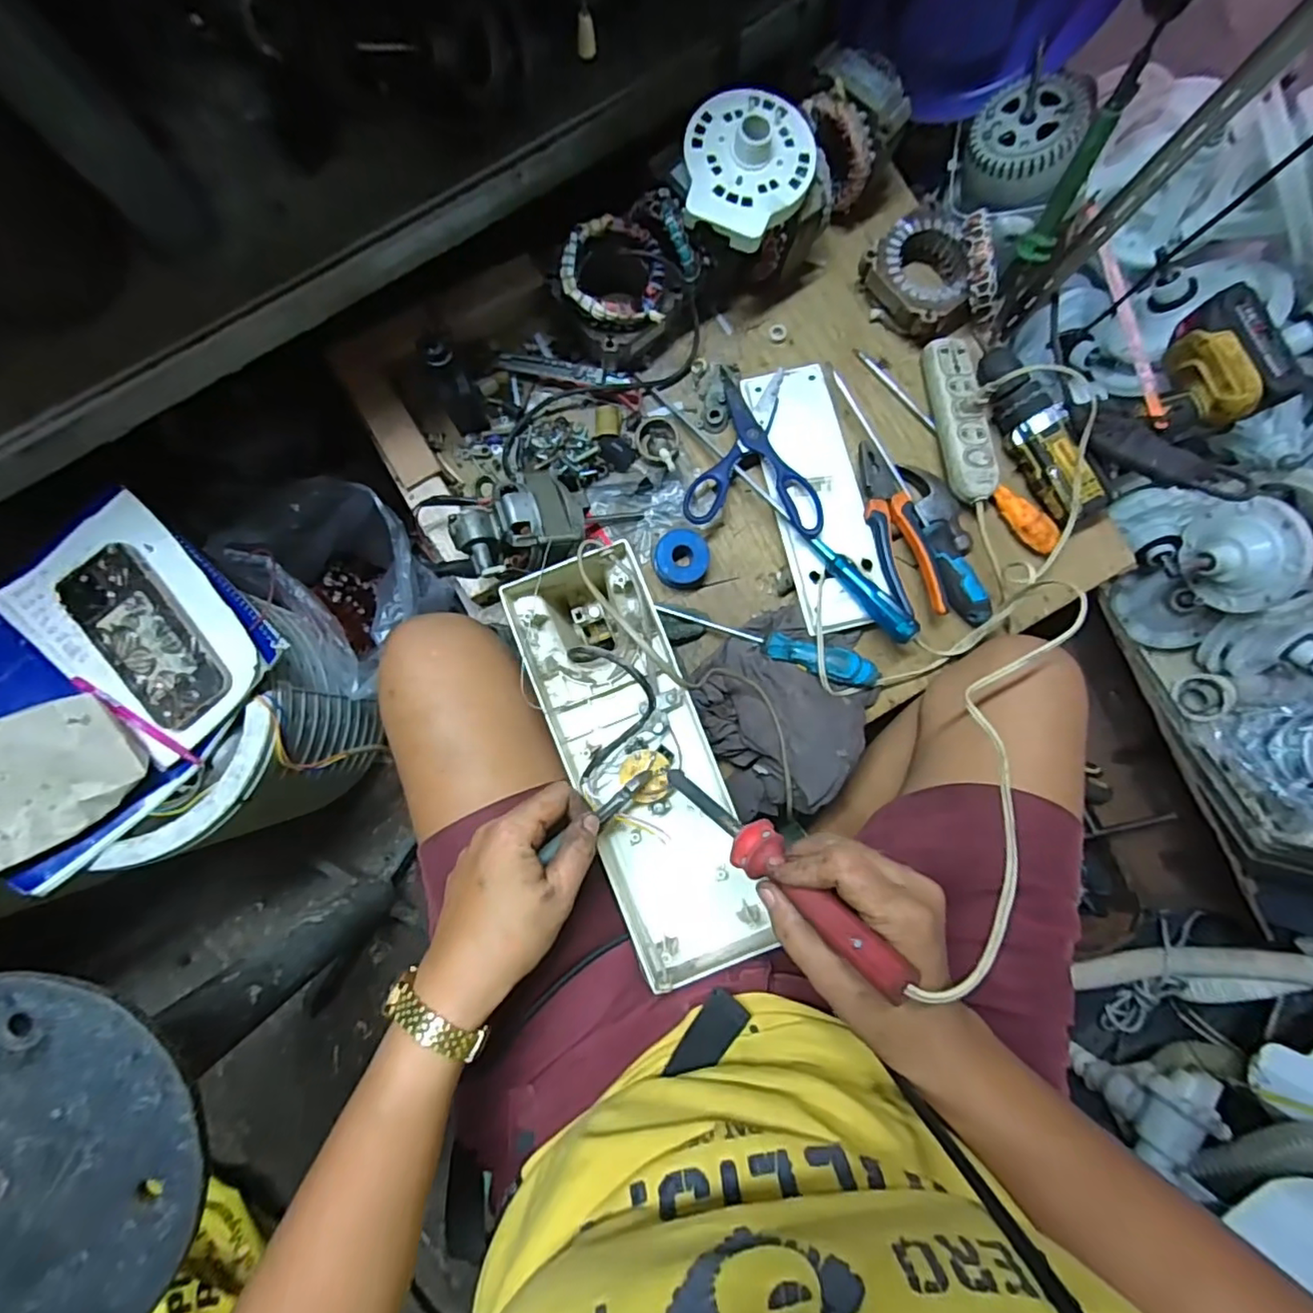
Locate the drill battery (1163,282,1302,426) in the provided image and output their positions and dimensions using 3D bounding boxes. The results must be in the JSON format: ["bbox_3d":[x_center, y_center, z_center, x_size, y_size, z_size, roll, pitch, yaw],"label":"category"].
[{"bbox_3d":[0.535,-0.278,0.562,0.056,0.063,0.115,-26,87,-5],"label":"drill battery"}]

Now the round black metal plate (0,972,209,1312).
[{"bbox_3d":[-0.357,0.285,0.323,0.204,0.011,0.204,0,85,-3],"label":"round black metal plate"}]

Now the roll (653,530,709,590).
[{"bbox_3d":[0.025,-0.098,0.600,0.054,0.026,0.056,0,85,-3],"label":"roll"}]

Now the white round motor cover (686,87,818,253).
[{"bbox_3d":[0.081,-0.437,0.523,0.116,0.037,0.133,19,84,-1],"label":"white round motor cover"}]

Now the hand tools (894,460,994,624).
[{"bbox_3d":[0.304,-0.119,0.615,0.052,0.025,0.178,-19,86,-5],"label":"hand tools"}]

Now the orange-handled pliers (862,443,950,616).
[{"bbox_3d":[0.247,-0.131,0.603,0.058,0.021,0.184,-15,86,-4],"label":"orange-handled pliers"}]

